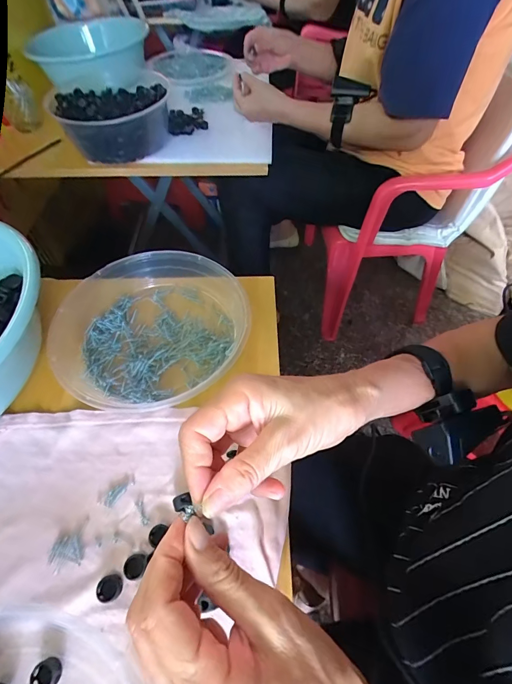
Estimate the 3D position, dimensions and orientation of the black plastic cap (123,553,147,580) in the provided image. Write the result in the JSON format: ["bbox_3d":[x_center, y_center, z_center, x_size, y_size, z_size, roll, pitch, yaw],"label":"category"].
[{"bbox_3d":[-0.094,0.174,0.266,0.014,0.008,0.017,13,56,9],"label":"black plastic cap"}]

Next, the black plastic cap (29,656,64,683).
[{"bbox_3d":[-0.142,0.225,0.232,0.019,0.009,0.017,-17,57,-11],"label":"black plastic cap"}]

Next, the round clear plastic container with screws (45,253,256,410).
[{"bbox_3d":[-0.114,-0.017,0.380,0.212,0.038,0.193,-6,55,-4],"label":"round clear plastic container with screws"}]

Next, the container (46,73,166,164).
[{"bbox_3d":[-0.277,-0.439,0.675,0.205,0.081,0.191,-7,55,-5],"label":"container"}]

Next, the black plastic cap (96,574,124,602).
[{"bbox_3d":[-0.110,0.185,0.259,0.017,0.007,0.017,0,55,0],"label":"black plastic cap"}]

